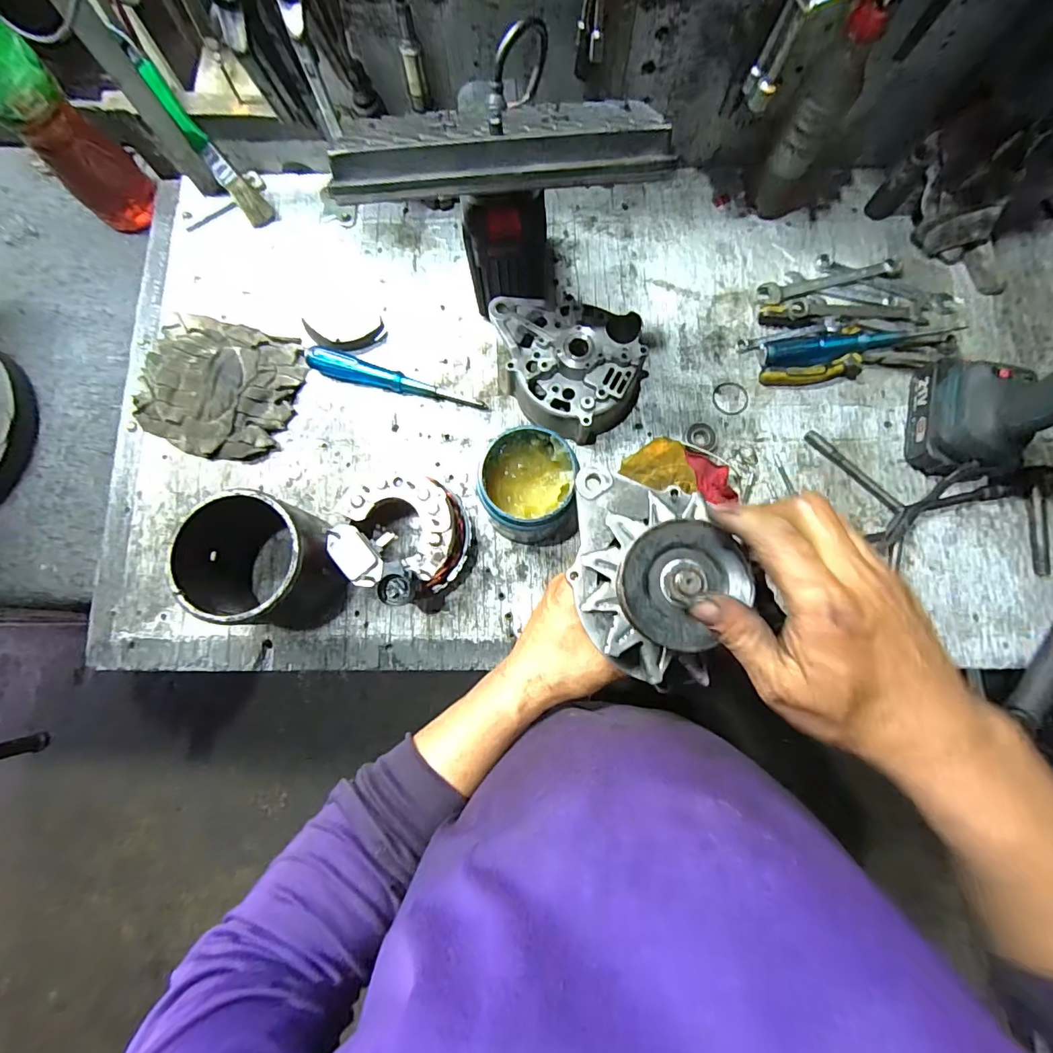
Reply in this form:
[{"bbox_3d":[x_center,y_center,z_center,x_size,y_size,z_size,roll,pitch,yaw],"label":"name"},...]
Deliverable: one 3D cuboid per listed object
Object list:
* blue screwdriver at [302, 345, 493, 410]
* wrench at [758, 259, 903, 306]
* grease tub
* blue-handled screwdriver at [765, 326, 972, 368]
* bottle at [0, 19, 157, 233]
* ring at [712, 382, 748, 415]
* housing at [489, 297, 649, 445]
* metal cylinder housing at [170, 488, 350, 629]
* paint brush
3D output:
[{"bbox_3d":[-0.140,-0.157,0.524,0.191,0.025,0.026,16,80,4],"label":"blue screwdriver"},{"bbox_3d":[0.343,-0.276,0.547,0.165,0.011,0.025,-14,80,-2],"label":"wrench"},{"bbox_3d":[0.004,-0.036,0.465,0.083,0.098,0.091,-9,79,-1],"label":"grease tub"},{"bbox_3d":[0.353,-0.192,0.522,0.192,0.035,0.030,-5,79,0],"label":"blue-handled screwdriver"},{"bbox_3d":[-0.501,-0.425,0.495,0.080,0.253,0.075,-44,82,-7],"label":"bottle"},{"bbox_3d":[0.223,-0.140,0.531,0.038,0.004,0.038,0,79,1],"label":"ring"},{"bbox_3d":[0.044,-0.157,0.499,0.154,0.075,0.124,7,80,2],"label":"housing"},{"bbox_3d":[-0.230,0.034,0.445,0.113,0.117,0.107,0,79,1],"label":"metal cylinder housing"},{"bbox_3d":[-0.346,-0.410,0.527,0.027,0.160,0.032,-44,44,-7],"label":"paint brush"}]

